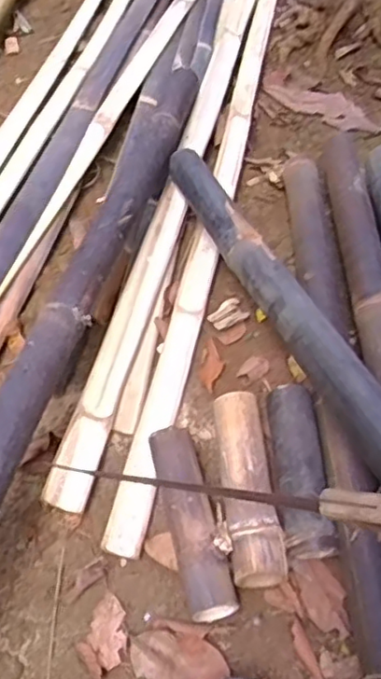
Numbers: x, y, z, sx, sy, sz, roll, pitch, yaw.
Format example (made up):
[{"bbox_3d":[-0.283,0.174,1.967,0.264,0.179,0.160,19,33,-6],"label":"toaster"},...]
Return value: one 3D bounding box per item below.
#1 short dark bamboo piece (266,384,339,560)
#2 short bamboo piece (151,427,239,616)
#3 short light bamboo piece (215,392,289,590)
[{"bbox_3d":[0.142,0.170,0.829,0.068,0.052,0.228,-2,54,-5],"label":"short dark bamboo piece"},{"bbox_3d":[0.001,0.229,0.792,0.063,0.056,0.238,-11,55,-12],"label":"short bamboo piece"},{"bbox_3d":[0.072,0.189,0.819,0.066,0.052,0.258,-3,54,-7],"label":"short light bamboo piece"}]

